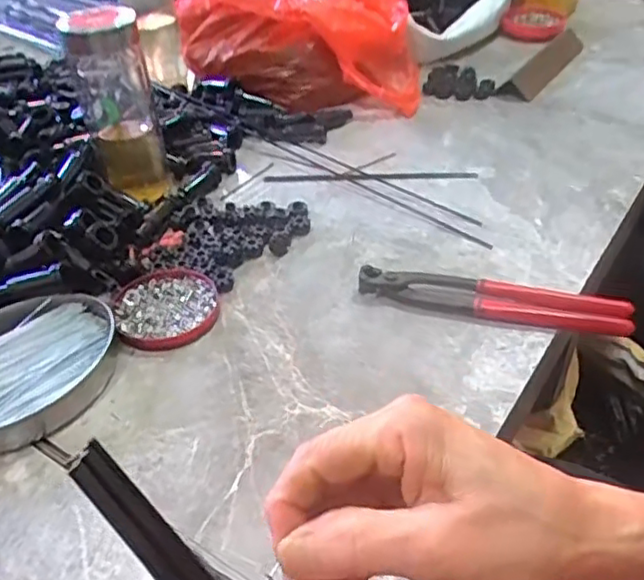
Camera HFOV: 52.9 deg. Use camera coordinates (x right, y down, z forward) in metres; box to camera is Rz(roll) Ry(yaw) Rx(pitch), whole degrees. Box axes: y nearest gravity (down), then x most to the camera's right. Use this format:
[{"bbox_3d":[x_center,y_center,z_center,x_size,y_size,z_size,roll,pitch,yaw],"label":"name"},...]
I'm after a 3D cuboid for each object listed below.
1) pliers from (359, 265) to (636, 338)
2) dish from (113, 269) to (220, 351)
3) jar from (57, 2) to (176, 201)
[{"bbox_3d":[0.132,0.006,0.504,0.204,0.020,0.038,10,41,13],"label":"pliers"},{"bbox_3d":[-0.123,0.014,0.513,0.078,0.009,0.083,-1,40,1],"label":"dish"},{"bbox_3d":[-0.188,-0.173,0.593,0.062,0.155,0.066,-17,42,-18],"label":"jar"}]

